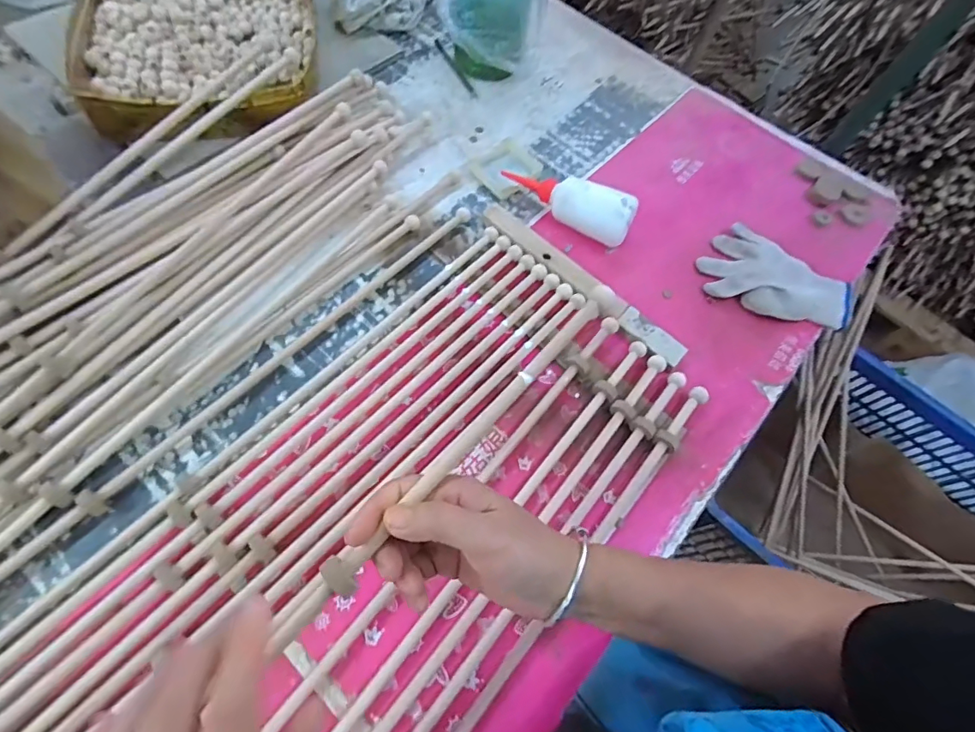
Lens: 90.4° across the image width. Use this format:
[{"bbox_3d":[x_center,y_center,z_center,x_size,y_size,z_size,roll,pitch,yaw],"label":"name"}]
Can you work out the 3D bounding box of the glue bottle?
[{"bbox_3d":[0.099,-0.211,0.605,0.177,0.060,0.053,36,66,12],"label":"glue bottle"}]

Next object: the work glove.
[{"bbox_3d":[0.354,-0.101,0.597,0.174,0.022,0.116,36,65,11],"label":"work glove"}]

